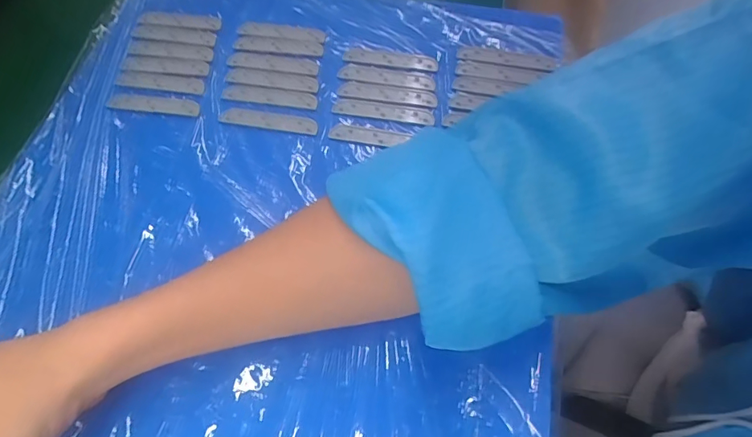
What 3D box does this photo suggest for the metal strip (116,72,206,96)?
[{"bbox_3d":[-0.180,-0.114,0.384,0.079,0.004,0.017,9,62,7],"label":"metal strip"}]

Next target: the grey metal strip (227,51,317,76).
[{"bbox_3d":[-0.086,-0.132,0.386,0.079,0.004,0.018,9,62,7],"label":"grey metal strip"}]

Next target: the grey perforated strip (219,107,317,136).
[{"bbox_3d":[-0.083,-0.077,0.359,0.078,0.004,0.015,10,62,8],"label":"grey perforated strip"}]

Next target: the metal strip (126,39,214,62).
[{"bbox_3d":[-0.179,-0.148,0.401,0.081,0.004,0.018,10,62,7],"label":"metal strip"}]

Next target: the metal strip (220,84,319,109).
[{"bbox_3d":[-0.084,-0.099,0.368,0.076,0.004,0.016,8,62,6],"label":"metal strip"}]

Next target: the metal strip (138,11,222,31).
[{"bbox_3d":[-0.178,-0.181,0.417,0.078,0.004,0.016,7,62,6],"label":"metal strip"}]

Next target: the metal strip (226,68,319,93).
[{"bbox_3d":[-0.085,-0.115,0.378,0.078,0.004,0.018,8,62,7],"label":"metal strip"}]

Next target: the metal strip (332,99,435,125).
[{"bbox_3d":[0.006,-0.084,0.355,0.079,0.004,0.015,9,62,7],"label":"metal strip"}]

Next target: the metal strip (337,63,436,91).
[{"bbox_3d":[0.009,-0.115,0.373,0.079,0.004,0.017,11,63,8],"label":"metal strip"}]

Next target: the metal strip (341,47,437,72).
[{"bbox_3d":[0.012,-0.133,0.383,0.079,0.004,0.016,10,62,7],"label":"metal strip"}]

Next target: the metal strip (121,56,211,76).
[{"bbox_3d":[-0.179,-0.131,0.393,0.077,0.004,0.016,7,62,6],"label":"metal strip"}]

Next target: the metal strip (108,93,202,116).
[{"bbox_3d":[-0.179,-0.094,0.371,0.077,0.004,0.016,8,62,6],"label":"metal strip"}]

